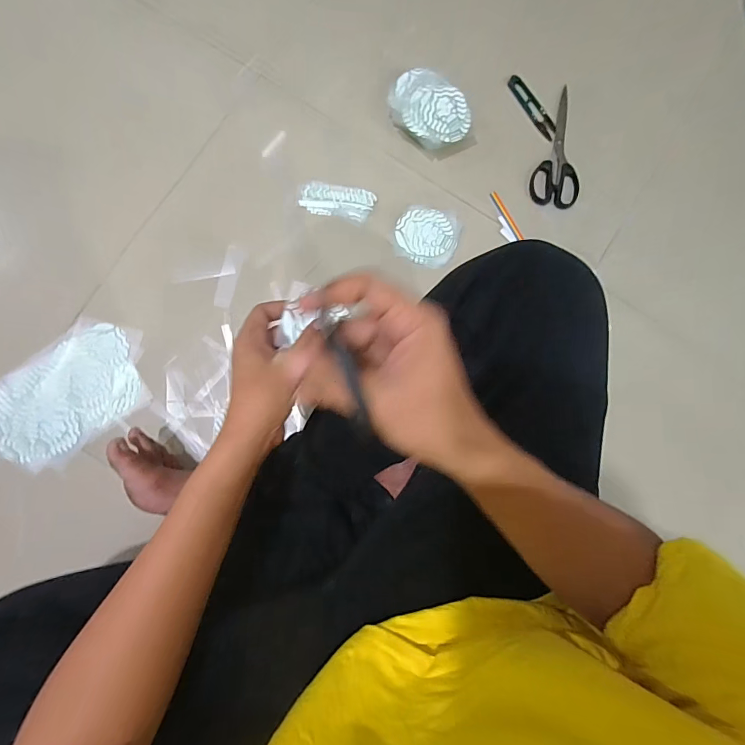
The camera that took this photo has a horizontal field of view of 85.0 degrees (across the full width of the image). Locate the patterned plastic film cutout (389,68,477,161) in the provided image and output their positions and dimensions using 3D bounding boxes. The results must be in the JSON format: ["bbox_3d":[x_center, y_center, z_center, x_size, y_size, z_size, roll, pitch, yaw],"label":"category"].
[{"bbox_3d":[0.086,-0.384,0.608,0.098,0.050,0.134,-41,87,-6],"label":"patterned plastic film cutout"}]

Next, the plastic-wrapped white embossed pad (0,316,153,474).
[{"bbox_3d":[-0.425,0.029,0.566,0.233,0.008,0.148,-37,87,-6],"label":"plastic-wrapped white embossed pad"}]

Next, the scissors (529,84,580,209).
[{"bbox_3d":[0.297,-0.348,0.634,0.072,0.007,0.188,15,83,-1],"label":"scissors"}]

